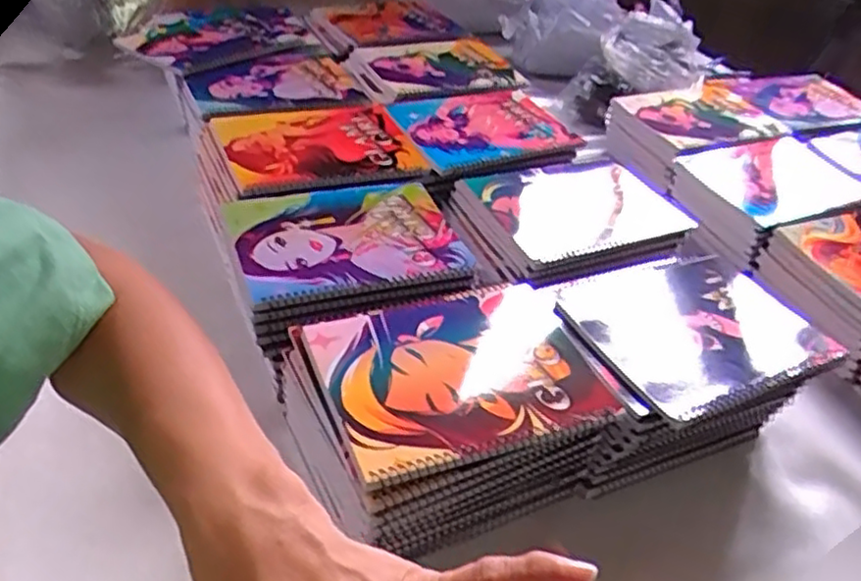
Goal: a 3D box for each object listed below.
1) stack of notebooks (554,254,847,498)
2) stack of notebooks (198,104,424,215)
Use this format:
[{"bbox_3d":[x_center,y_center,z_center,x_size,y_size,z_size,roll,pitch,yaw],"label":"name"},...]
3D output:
[{"bbox_3d":[0.213,0.063,0.606,0.227,0.109,0.163,-14,44,-24],"label":"stack of notebooks"},{"bbox_3d":[-0.130,-0.142,0.739,0.213,0.061,0.150,-12,43,-22],"label":"stack of notebooks"}]

